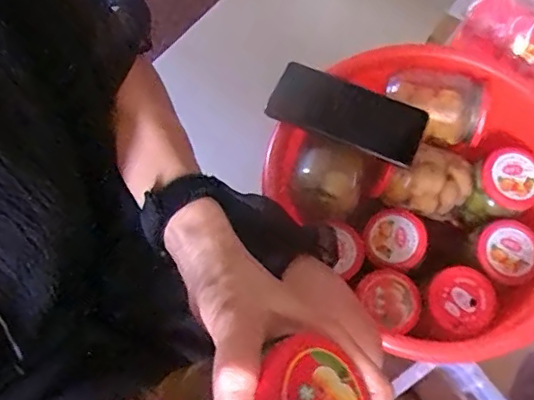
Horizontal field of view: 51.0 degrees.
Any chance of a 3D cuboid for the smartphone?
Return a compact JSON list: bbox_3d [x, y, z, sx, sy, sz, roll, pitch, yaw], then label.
[{"bbox_3d":[0.088,-0.094,0.607,0.163,0.013,0.081,24,61,4],"label":"smartphone"}]

